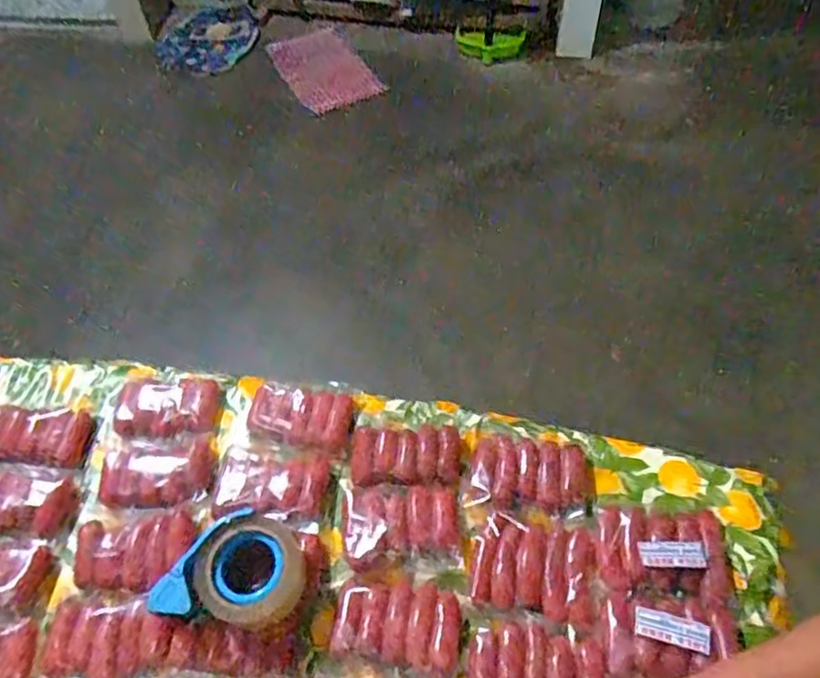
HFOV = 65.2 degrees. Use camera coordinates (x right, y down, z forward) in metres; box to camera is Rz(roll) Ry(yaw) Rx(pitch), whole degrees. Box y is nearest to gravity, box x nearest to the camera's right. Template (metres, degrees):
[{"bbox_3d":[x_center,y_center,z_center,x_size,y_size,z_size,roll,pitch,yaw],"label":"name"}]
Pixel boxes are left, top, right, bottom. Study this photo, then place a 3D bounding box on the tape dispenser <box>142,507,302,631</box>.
[{"bbox_3d":[-0.181,0.251,0.673,0.122,0.048,0.128,39,67,-5],"label":"tape dispenser"}]

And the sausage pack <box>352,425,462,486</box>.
[{"bbox_3d":[-0.004,0.138,0.778,0.129,0.024,0.072,-2,54,3],"label":"sausage pack"}]

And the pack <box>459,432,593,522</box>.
[{"bbox_3d":[0.140,0.155,0.752,0.142,0.020,0.100,7,55,10],"label":"pack"}]

